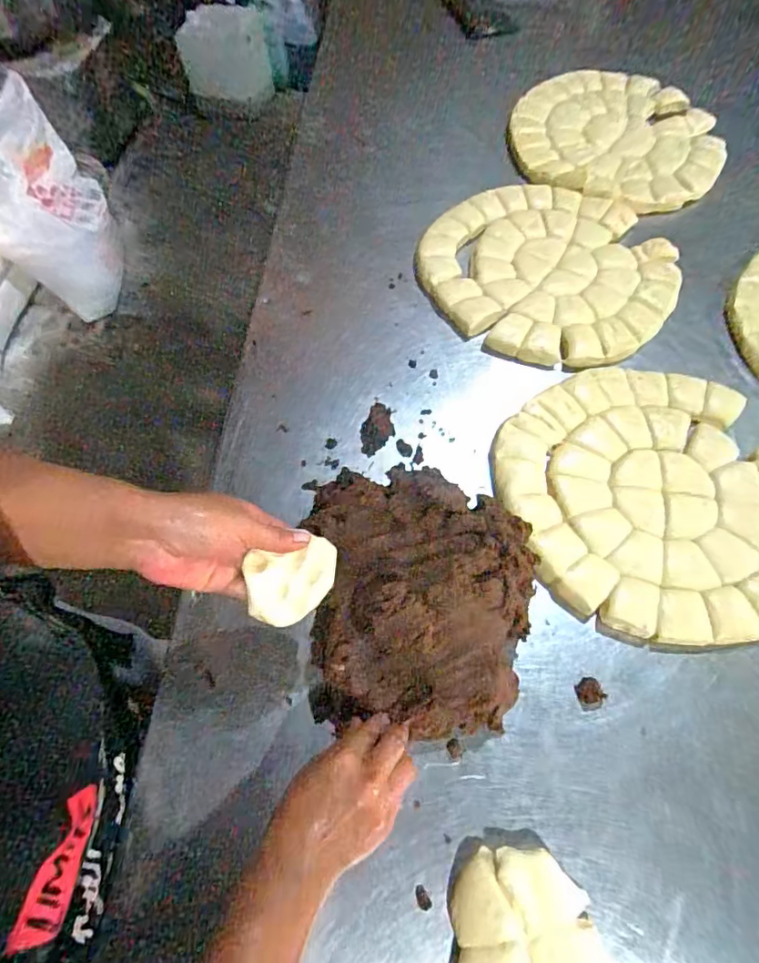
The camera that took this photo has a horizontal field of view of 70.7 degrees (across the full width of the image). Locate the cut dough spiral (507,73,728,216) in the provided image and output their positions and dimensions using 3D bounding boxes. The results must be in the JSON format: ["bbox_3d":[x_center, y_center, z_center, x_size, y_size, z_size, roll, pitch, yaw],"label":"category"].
[{"bbox_3d":[0.391,-0.572,0.872,0.321,0.024,0.327,26,67,14],"label":"cut dough spiral"}]

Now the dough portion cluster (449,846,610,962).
[{"bbox_3d":[0.118,0.361,0.411,0.119,0.030,0.129,-1,64,2],"label":"dough portion cluster"}]

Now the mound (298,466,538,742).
[{"bbox_3d":[0.041,0.100,0.507,0.213,0.090,0.250,-4,64,0],"label":"mound"}]

